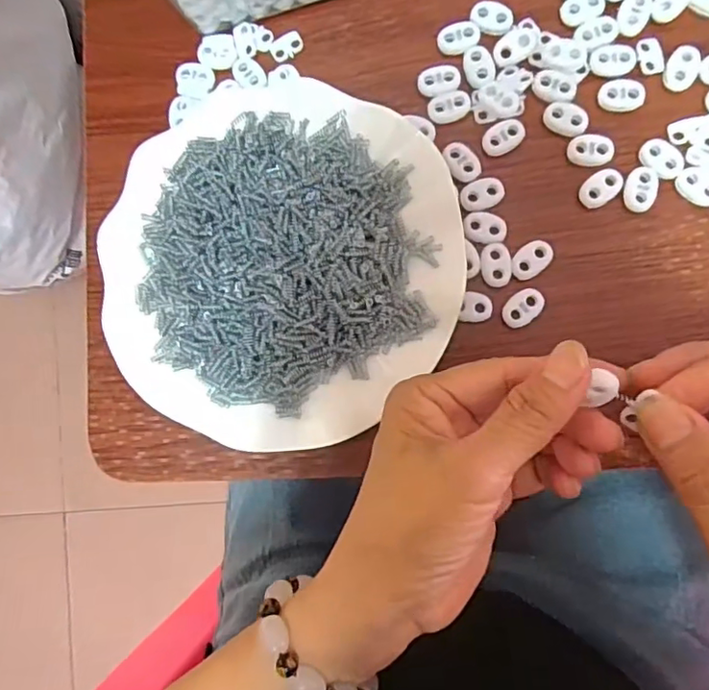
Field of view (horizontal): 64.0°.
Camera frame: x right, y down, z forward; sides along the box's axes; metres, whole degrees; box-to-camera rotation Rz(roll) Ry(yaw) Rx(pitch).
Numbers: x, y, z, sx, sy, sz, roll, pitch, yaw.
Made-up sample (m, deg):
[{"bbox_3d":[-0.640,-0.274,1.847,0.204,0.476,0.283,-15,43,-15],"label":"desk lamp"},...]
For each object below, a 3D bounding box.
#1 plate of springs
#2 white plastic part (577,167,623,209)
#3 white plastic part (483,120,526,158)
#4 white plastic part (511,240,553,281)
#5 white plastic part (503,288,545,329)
[{"bbox_3d":[-0.038,-0.042,0.301,0.180,0.033,0.179,0,87,7],"label":"plate of springs"},{"bbox_3d":[0.127,-0.081,0.292,0.022,0.004,0.016,-40,84,3],"label":"white plastic part"},{"bbox_3d":[0.079,-0.110,0.299,0.023,0.004,0.015,-29,84,5],"label":"white plastic part"},{"bbox_3d":[0.092,-0.044,0.295,0.023,0.004,0.016,-40,84,3],"label":"white plastic part"},{"bbox_3d":[0.087,-0.019,0.293,0.023,0.004,0.016,-41,83,3],"label":"white plastic part"}]

